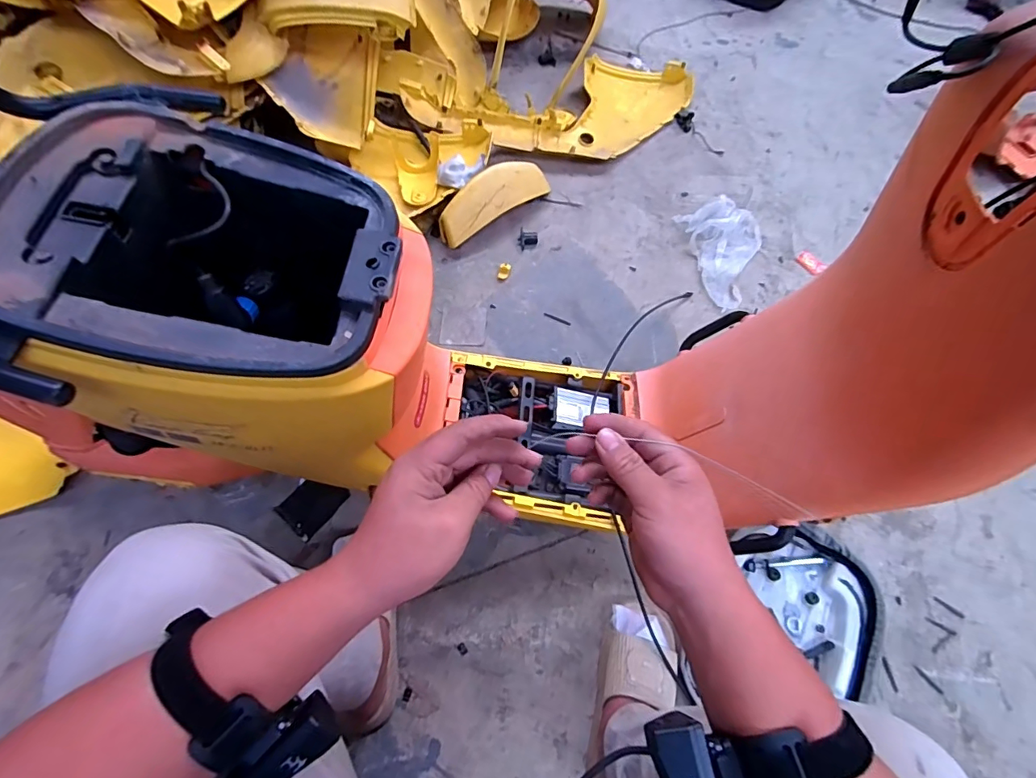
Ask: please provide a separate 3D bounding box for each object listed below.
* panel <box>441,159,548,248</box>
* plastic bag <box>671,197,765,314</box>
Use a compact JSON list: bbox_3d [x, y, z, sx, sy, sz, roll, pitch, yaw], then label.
[{"bbox_3d":[-0.061,-0.460,1.144,0.305,0.082,0.092,-36,69,-18],"label":"panel"},{"bbox_3d":[0.517,-0.334,1.143,0.191,0.049,0.292,-9,63,-6],"label":"plastic bag"}]

